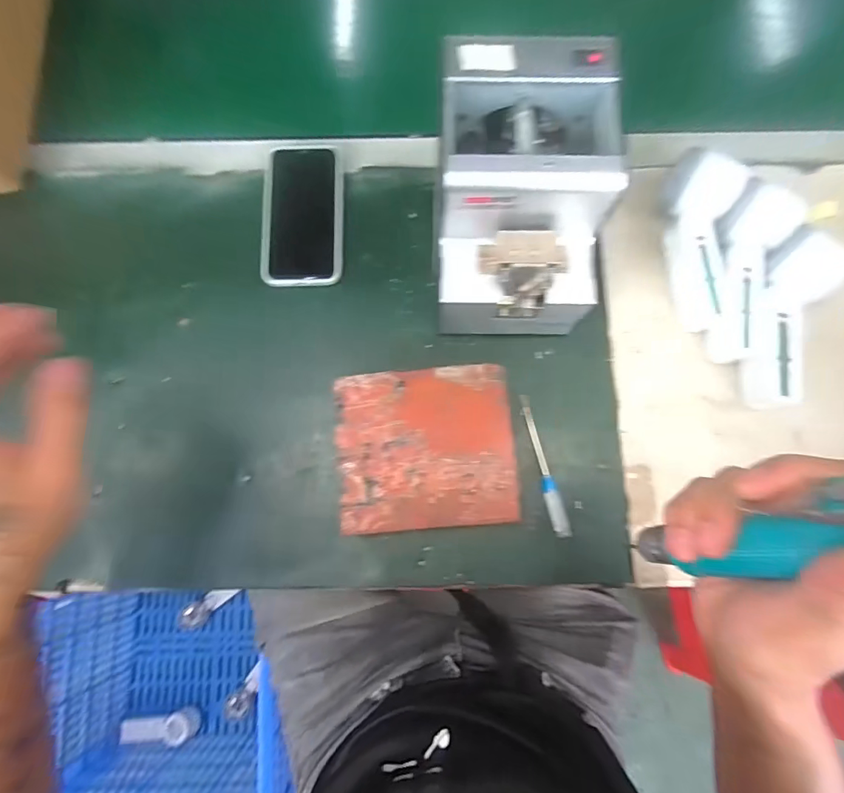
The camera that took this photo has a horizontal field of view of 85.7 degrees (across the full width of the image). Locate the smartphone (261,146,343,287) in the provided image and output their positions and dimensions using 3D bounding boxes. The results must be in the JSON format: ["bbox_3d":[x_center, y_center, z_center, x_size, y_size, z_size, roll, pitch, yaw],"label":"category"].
[{"bbox_3d":[-0.117,-0.178,0.446,0.076,0.012,0.145,-1,77,0],"label":"smartphone"}]

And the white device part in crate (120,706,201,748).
[{"bbox_3d":[-0.565,0.712,0.974,0.167,0.058,0.052,-8,77,-1],"label":"white device part in crate"}]

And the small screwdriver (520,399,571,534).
[{"bbox_3d":[0.106,0.060,0.400,0.013,0.007,0.125,-14,77,-3],"label":"small screwdriver"}]

